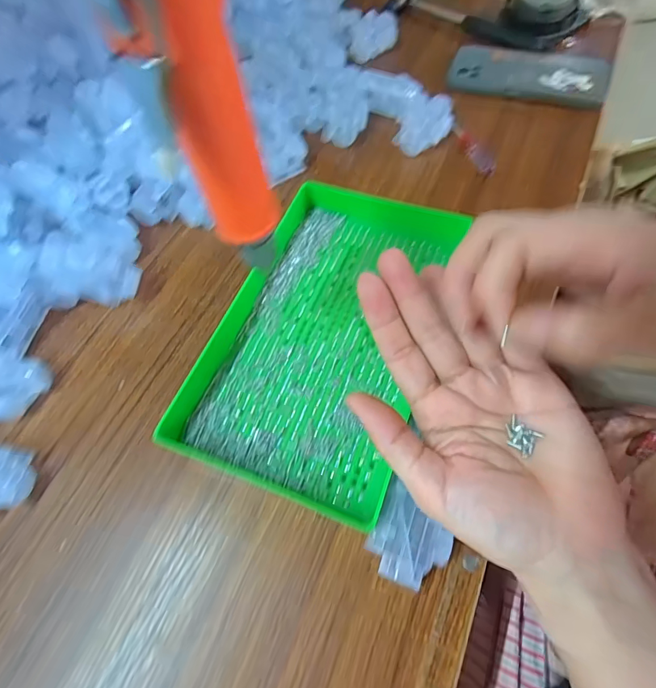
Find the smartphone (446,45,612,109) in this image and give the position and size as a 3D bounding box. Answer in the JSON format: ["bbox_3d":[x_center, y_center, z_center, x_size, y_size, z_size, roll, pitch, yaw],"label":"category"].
[{"bbox_3d":[0.224,-0.307,0.460,0.166,0.011,0.081,15,65,11],"label":"smartphone"}]

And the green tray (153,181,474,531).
[{"bbox_3d":[-0.002,-0.014,0.310,0.155,0.035,0.245,18,66,11],"label":"green tray"}]

